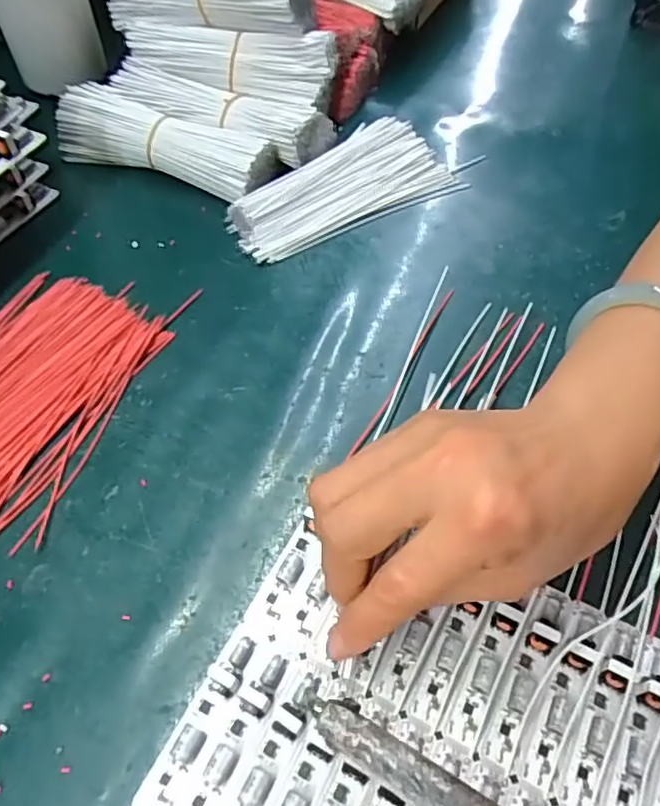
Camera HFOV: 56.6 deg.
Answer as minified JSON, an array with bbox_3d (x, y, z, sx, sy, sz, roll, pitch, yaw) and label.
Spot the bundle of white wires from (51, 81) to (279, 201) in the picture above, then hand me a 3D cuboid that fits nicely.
[{"bbox_3d":[-0.110,-0.171,0.407,0.144,0.036,0.042,20,59,12],"label":"bundle of white wires"}]

